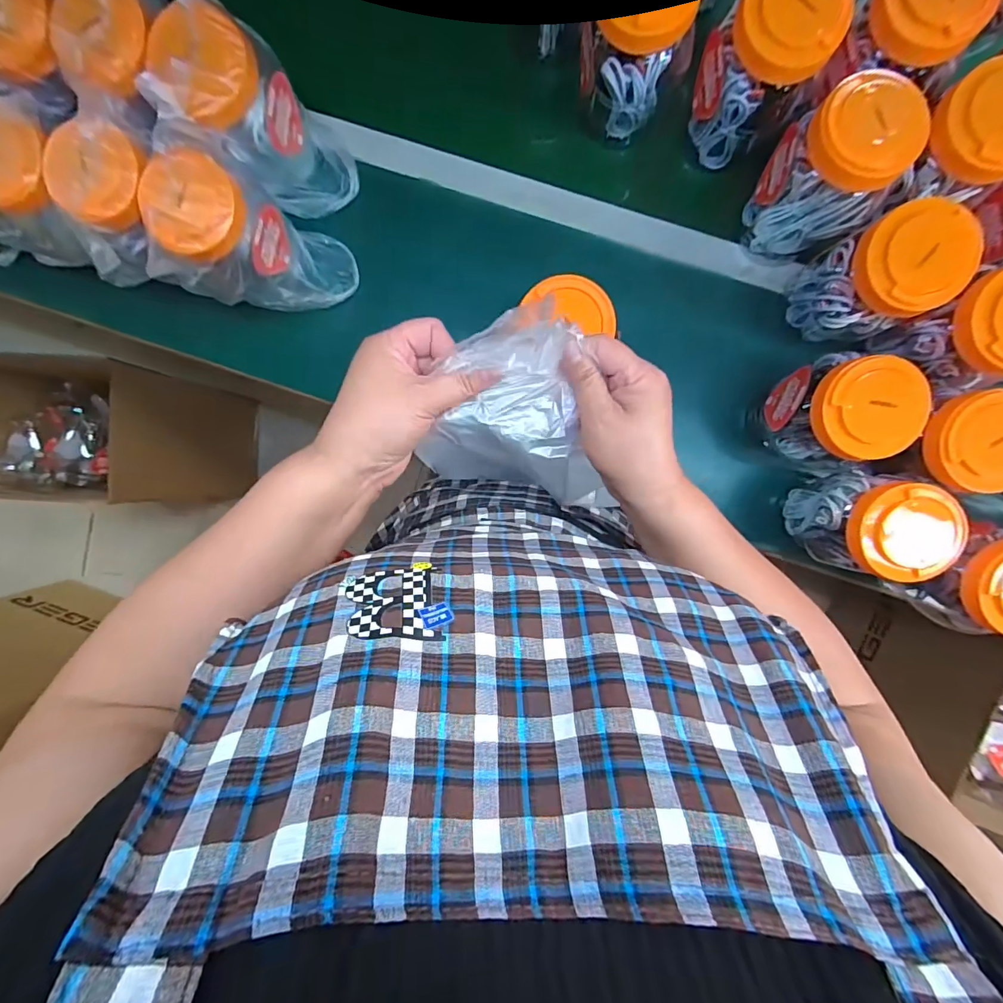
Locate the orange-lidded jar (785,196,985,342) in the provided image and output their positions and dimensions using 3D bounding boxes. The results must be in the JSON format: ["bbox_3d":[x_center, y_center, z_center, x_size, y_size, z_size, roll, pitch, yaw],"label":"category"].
[{"bbox_3d":[0.361,-0.216,0.455,0.085,0.150,0.095,-24,94,5],"label":"orange-lidded jar"}]

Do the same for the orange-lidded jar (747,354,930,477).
[{"bbox_3d":[0.340,-0.092,0.478,0.104,0.169,0.096,33,96,0],"label":"orange-lidded jar"}]

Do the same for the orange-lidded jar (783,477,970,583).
[{"bbox_3d":[0.383,0.024,0.480,0.085,0.144,0.092,0,95,3],"label":"orange-lidded jar"}]

